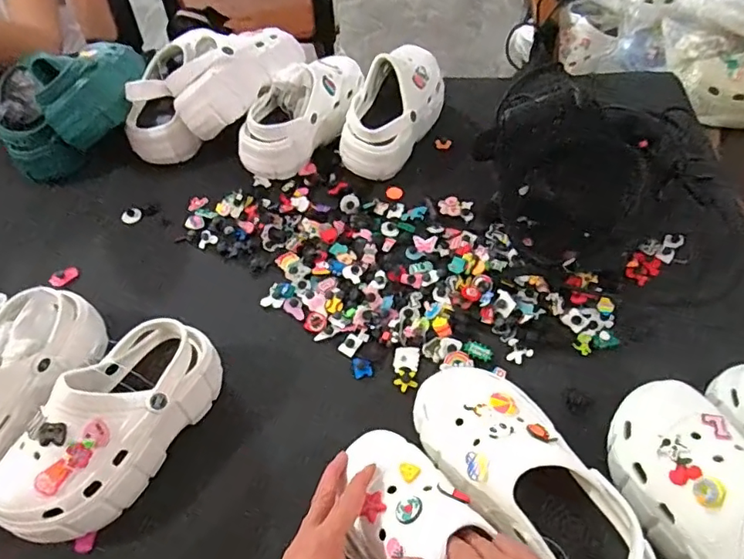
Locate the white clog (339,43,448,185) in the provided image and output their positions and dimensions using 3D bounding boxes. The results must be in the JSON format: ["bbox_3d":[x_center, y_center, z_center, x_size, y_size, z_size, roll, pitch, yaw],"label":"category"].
[{"bbox_3d":[0.039,-0.261,0.809,0.096,0.096,0.237,20,58,16],"label":"white clog"}]

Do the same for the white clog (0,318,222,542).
[{"bbox_3d":[-0.256,0.149,0.542,0.097,0.110,0.235,29,61,21],"label":"white clog"}]

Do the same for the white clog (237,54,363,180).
[{"bbox_3d":[-0.102,-0.253,0.806,0.080,0.114,0.235,33,63,23],"label":"white clog"}]

